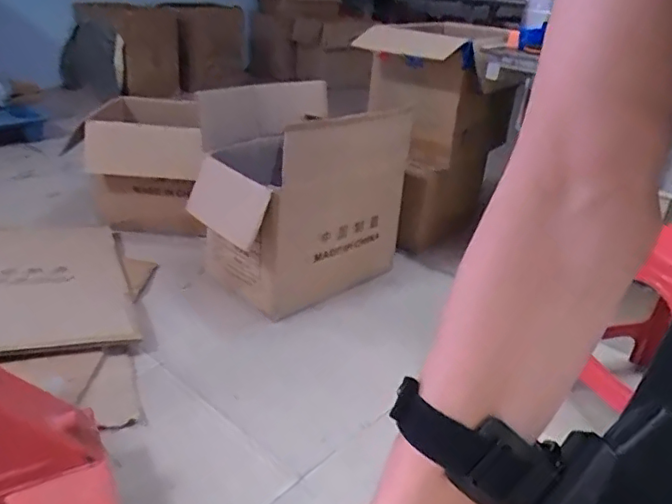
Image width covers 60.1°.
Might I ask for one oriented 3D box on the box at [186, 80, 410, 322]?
[{"bbox_3d":[-0.126,-0.187,1.832,0.639,0.552,0.422,-21,36,-40],"label":"box"}]

